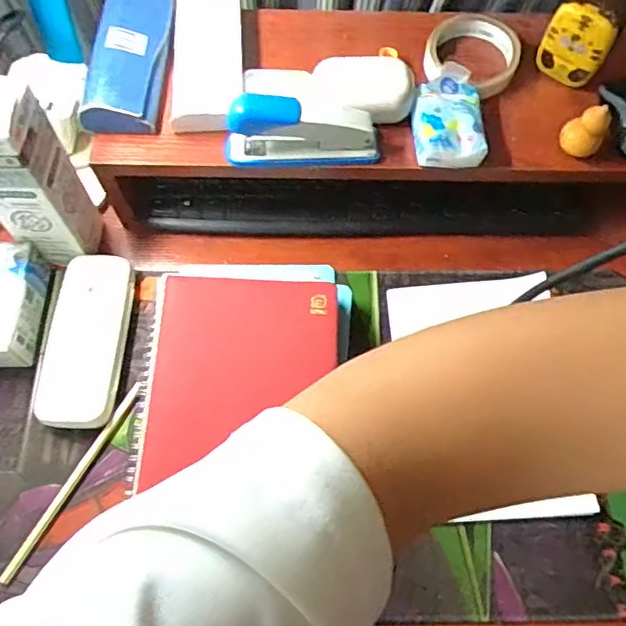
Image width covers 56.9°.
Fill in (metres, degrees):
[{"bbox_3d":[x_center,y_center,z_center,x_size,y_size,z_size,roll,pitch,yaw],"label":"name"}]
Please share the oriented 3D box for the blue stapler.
[{"bbox_3d":[-0.009,-0.152,0.483,0.124,0.068,0.035,-3,65,-2],"label":"blue stapler"}]

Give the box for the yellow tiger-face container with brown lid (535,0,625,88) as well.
[{"bbox_3d":[0.238,-0.245,0.508,0.055,0.069,0.049,35,69,14],"label":"yellow tiger-face container with brown lid"}]

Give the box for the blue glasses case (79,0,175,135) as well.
[{"bbox_3d":[-0.162,-0.233,0.516,0.063,0.039,0.179,1,65,0],"label":"blue glasses case"}]

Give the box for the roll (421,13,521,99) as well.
[{"bbox_3d":[0.147,-0.239,0.531,0.083,0.017,0.084,0,65,-1],"label":"roll"}]

